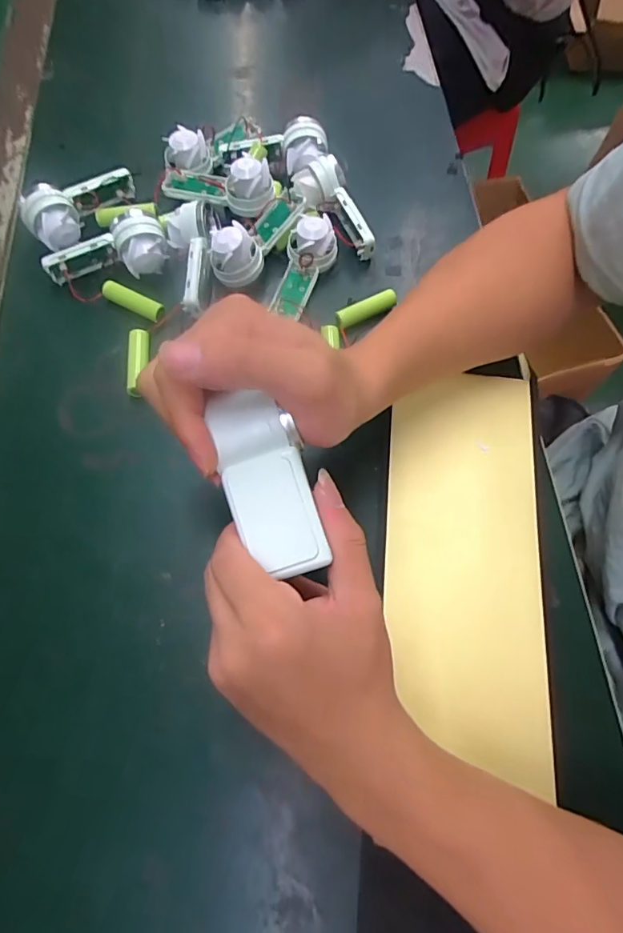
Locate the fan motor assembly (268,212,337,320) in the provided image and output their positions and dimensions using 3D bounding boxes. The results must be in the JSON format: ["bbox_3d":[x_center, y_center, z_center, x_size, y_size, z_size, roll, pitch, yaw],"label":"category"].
[{"bbox_3d":[-0.005,-0.164,0.386,0.034,0.035,0.101,20,83,7],"label":"fan motor assembly"}]

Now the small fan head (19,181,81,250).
[{"bbox_3d":[-0.204,-0.195,0.385,0.039,0.039,0.037,0,69,-1],"label":"small fan head"}]

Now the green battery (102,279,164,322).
[{"bbox_3d":[-0.138,-0.129,0.375,0.053,0.010,0.015,27,71,9],"label":"green battery"}]

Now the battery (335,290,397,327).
[{"bbox_3d":[0.042,-0.122,0.380,0.050,0.014,0.014,-23,71,-9],"label":"battery"}]

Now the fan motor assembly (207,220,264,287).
[{"bbox_3d":[-0.058,-0.164,0.373,0.039,0.029,0.034,-16,70,-7],"label":"fan motor assembly"}]

